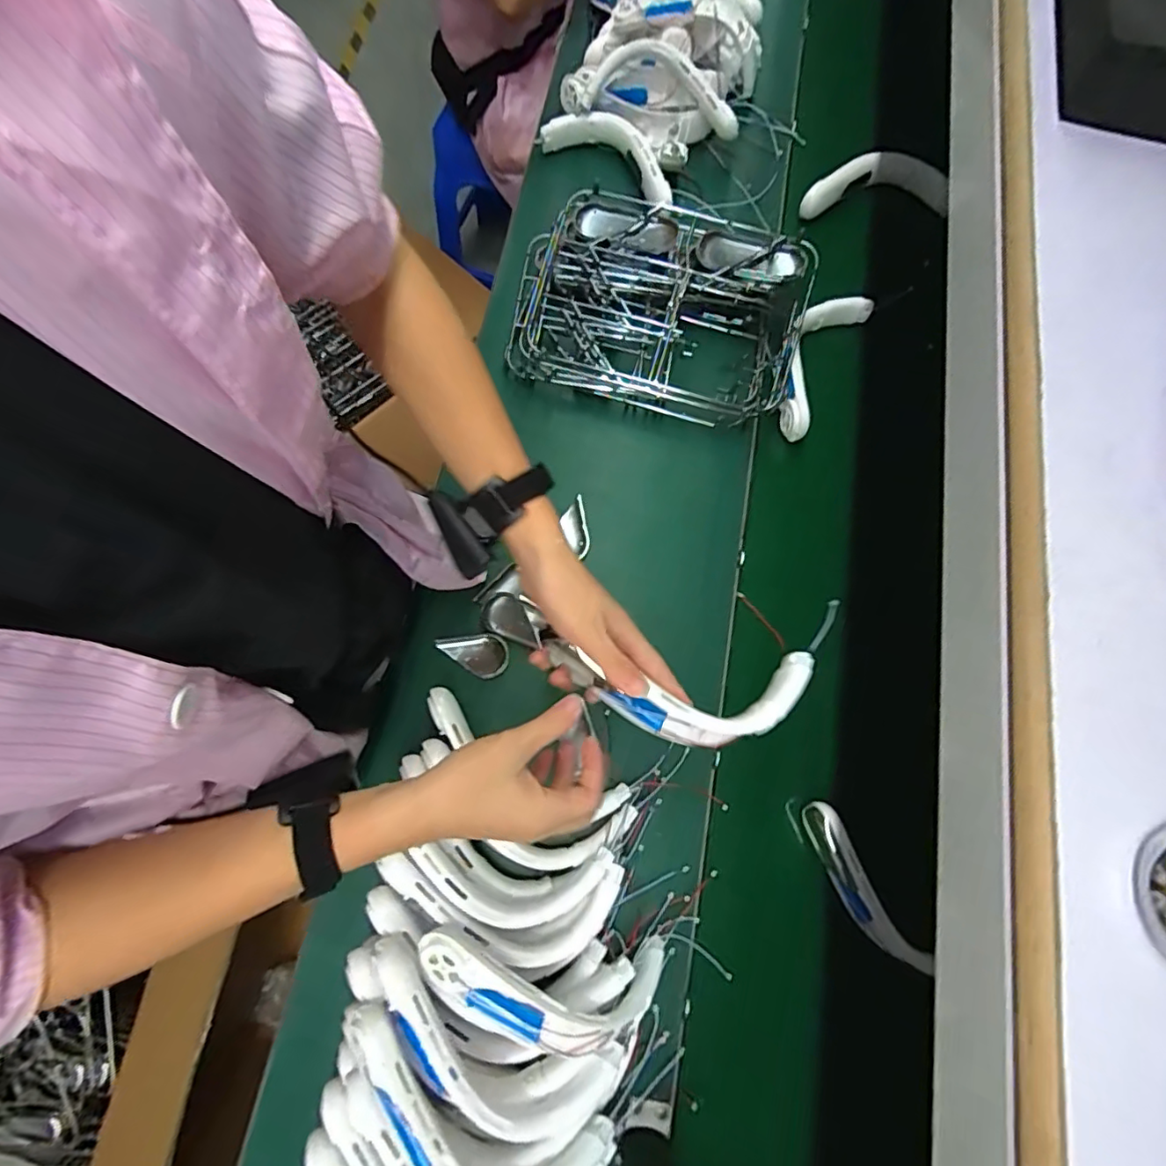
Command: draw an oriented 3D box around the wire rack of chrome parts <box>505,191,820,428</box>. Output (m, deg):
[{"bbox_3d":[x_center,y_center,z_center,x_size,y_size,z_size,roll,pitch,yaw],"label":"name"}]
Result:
[{"bbox_3d":[0.091,-0.342,0.719,0.359,0.088,0.237,14,74,2],"label":"wire rack of chrome parts"}]

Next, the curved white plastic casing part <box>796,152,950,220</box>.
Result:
[{"bbox_3d":[0.421,-0.580,0.817,0.204,0.057,0.077,2,74,-1],"label":"curved white plastic casing part"}]

